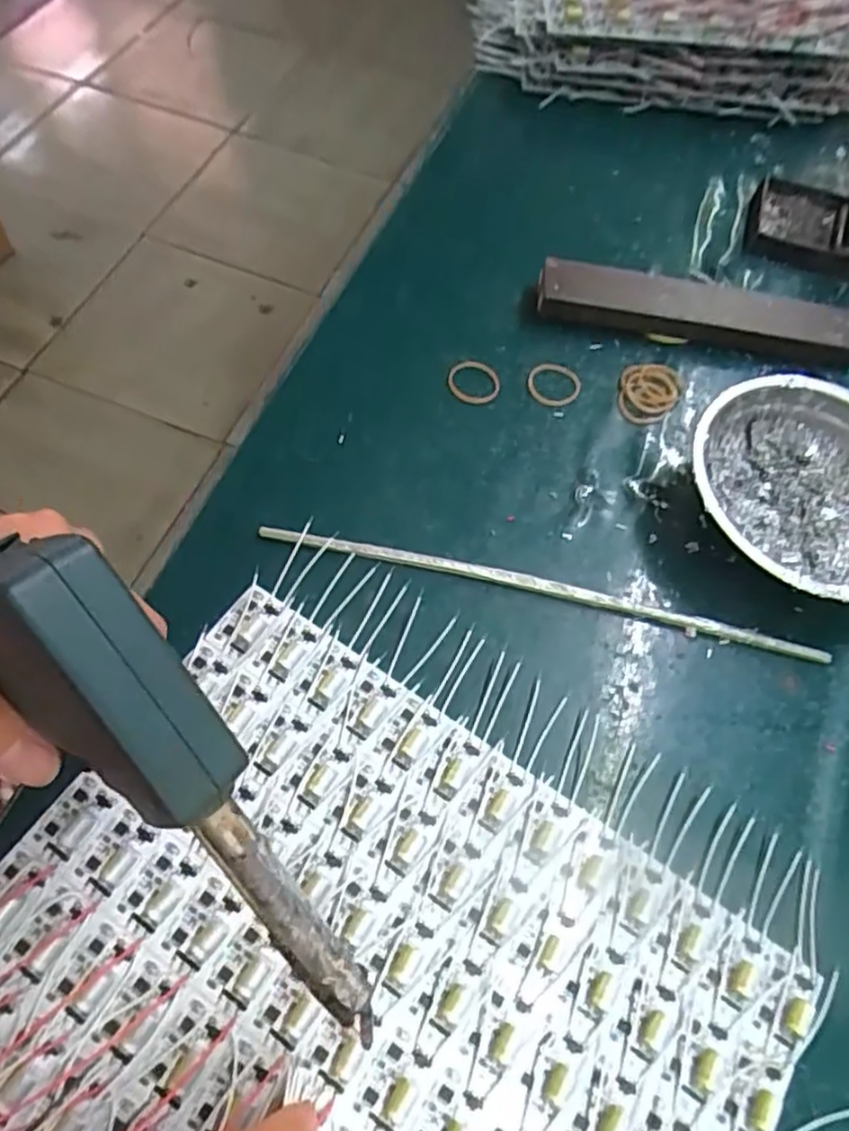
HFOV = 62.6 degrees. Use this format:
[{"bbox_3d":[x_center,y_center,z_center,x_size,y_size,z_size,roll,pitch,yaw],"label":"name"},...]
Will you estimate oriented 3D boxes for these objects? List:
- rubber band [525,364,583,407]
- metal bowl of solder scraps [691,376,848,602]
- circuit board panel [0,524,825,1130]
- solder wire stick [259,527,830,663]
[{"bbox_3d":[0.075,-0.106,0.404,0.029,0.006,0.031,2,62,-3],"label":"rubber band"},{"bbox_3d":[0.196,-0.034,0.358,0.120,0.041,0.124,2,62,-3],"label":"metal bowl of solder scraps"},{"bbox_3d":[-0.041,0.183,0.245,0.289,0.014,0.351,34,66,13],"label":"circuit board panel"},{"bbox_3d":[0.058,0.012,0.341,0.274,0.008,0.010,12,62,3],"label":"solder wire stick"}]

